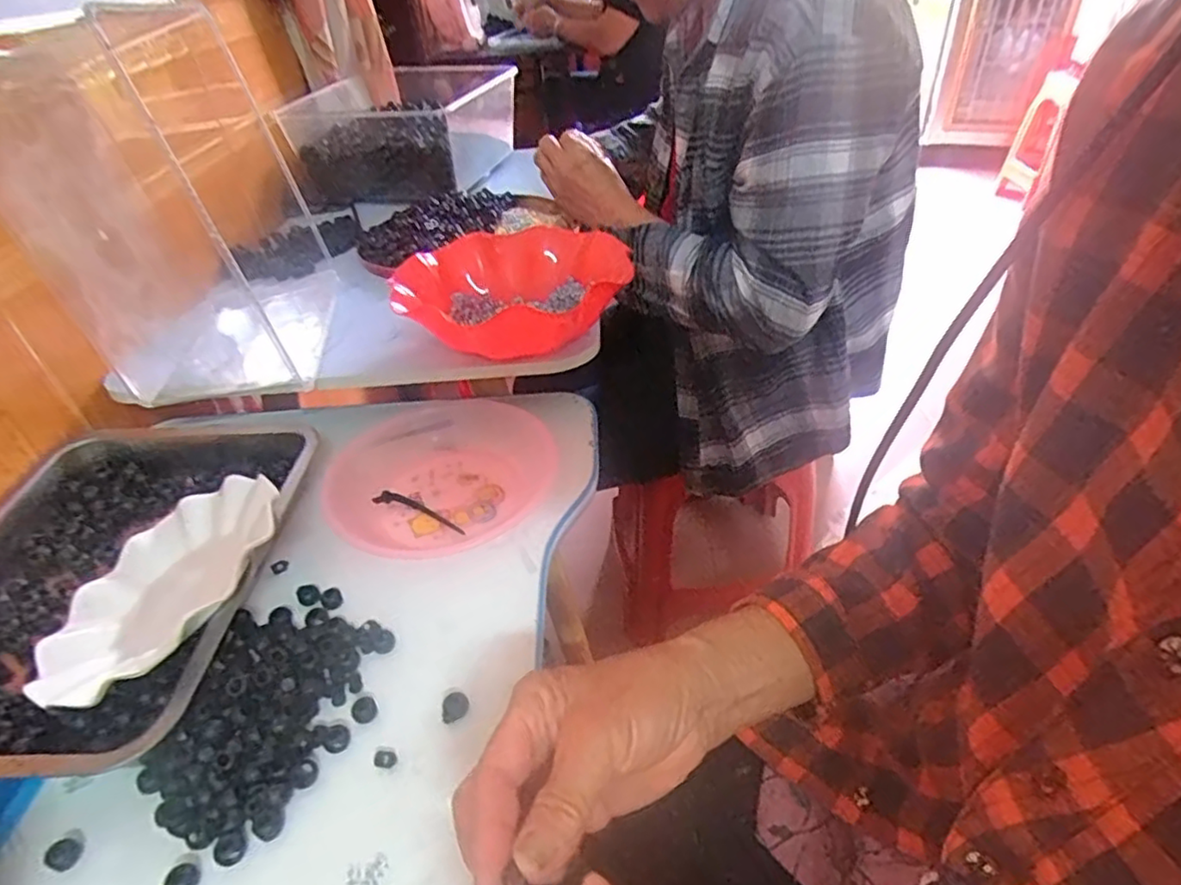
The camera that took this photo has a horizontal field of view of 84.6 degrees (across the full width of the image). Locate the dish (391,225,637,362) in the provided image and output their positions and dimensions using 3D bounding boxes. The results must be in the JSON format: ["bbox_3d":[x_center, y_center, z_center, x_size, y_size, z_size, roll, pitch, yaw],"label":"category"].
[{"bbox_3d":[-0.081,-0.152,0.652,0.214,0.070,0.228,-3,38,2],"label":"dish"}]

